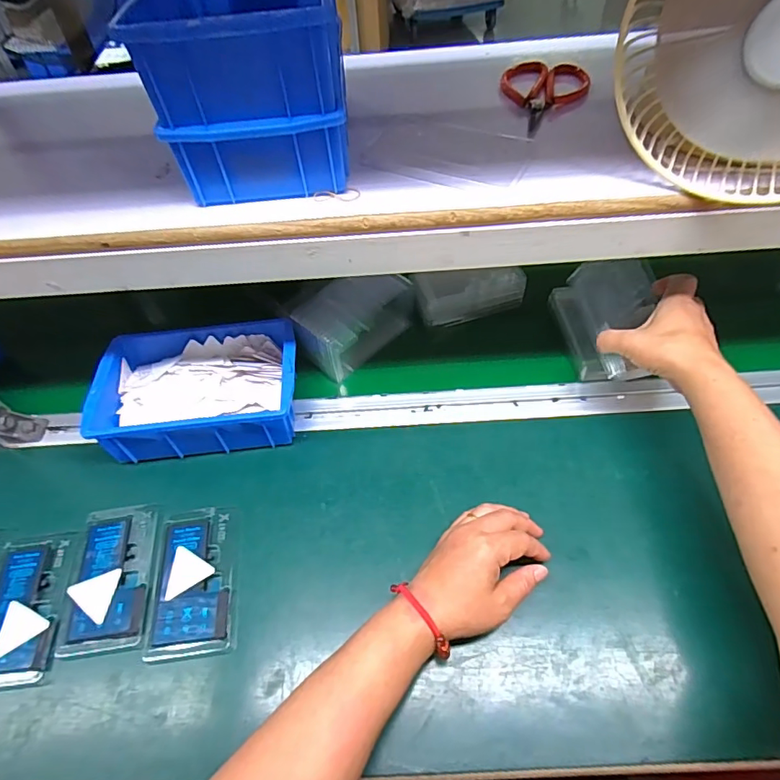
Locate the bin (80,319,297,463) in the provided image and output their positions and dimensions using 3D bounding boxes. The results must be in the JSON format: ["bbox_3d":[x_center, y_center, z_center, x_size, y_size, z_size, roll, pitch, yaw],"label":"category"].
[{"bbox_3d":[-0.198,-0.008,0.525,0.198,0.058,0.143,-5,53,0],"label":"bin"}]

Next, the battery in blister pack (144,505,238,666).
[{"bbox_3d":[-0.172,0.167,0.441,0.073,0.006,0.124,-7,53,-2],"label":"battery in blister pack"}]

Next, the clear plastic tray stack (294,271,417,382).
[{"bbox_3d":[-0.040,-0.082,0.581,0.083,0.075,0.140,36,63,25],"label":"clear plastic tray stack"}]

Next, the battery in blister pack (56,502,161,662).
[{"bbox_3d":[-0.250,0.167,0.447,0.068,0.011,0.125,-7,53,-1],"label":"battery in blister pack"}]

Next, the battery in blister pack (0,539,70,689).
[{"bbox_3d":[-0.321,0.189,0.431,0.071,0.006,0.120,-8,53,-2],"label":"battery in blister pack"}]

